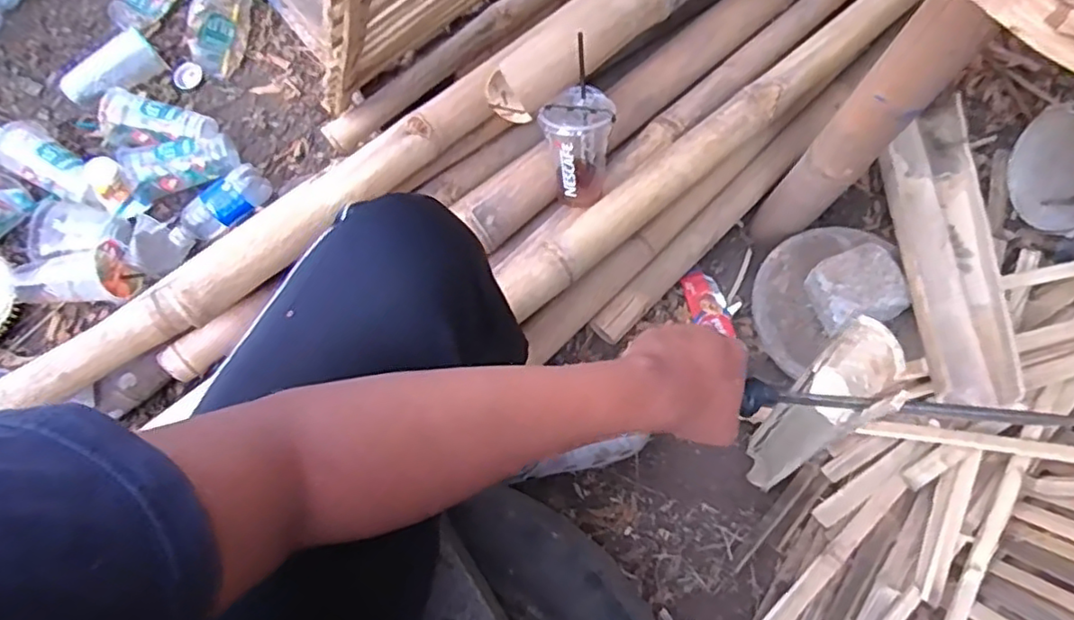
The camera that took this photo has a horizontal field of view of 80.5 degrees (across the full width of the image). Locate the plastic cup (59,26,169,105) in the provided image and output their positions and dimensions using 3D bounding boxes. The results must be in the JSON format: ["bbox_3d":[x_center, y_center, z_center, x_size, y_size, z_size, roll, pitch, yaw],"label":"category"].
[{"bbox_3d":[-0.699,-0.391,1.040,0.076,0.066,0.153,43,74,12],"label":"plastic cup"}]

